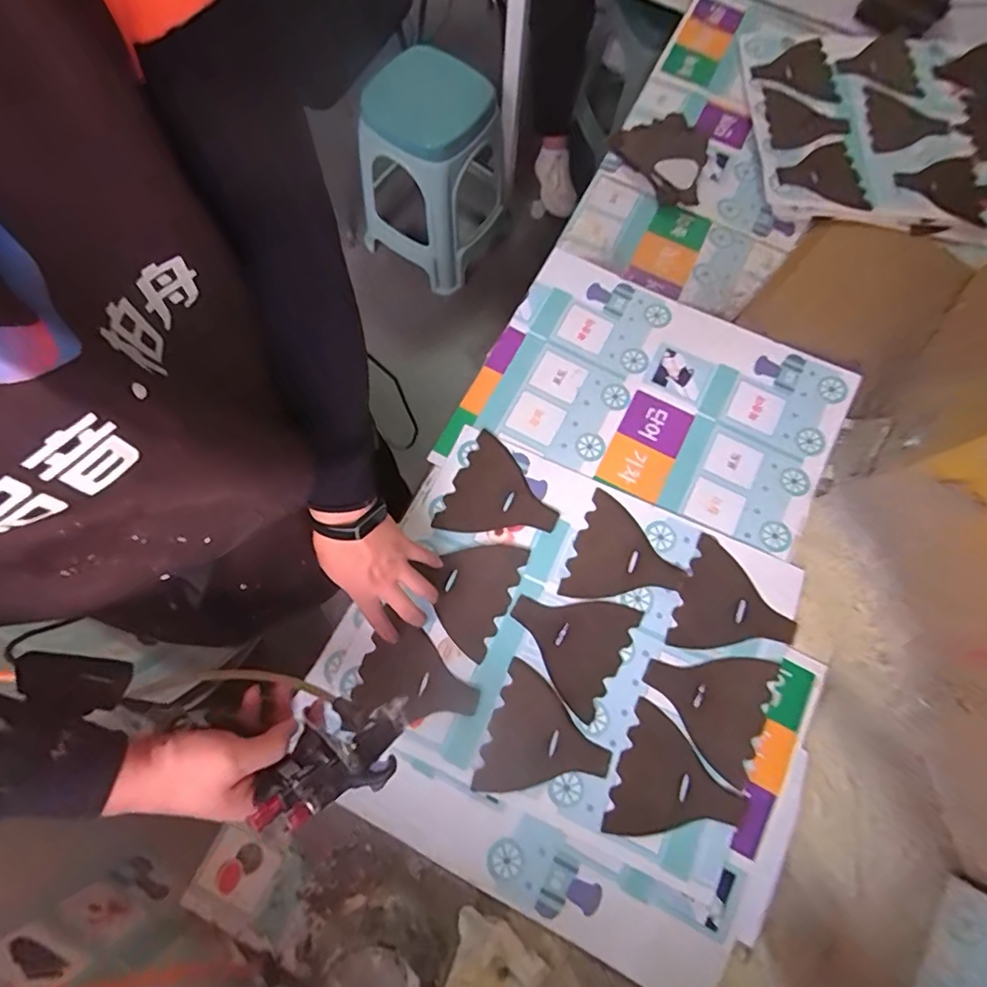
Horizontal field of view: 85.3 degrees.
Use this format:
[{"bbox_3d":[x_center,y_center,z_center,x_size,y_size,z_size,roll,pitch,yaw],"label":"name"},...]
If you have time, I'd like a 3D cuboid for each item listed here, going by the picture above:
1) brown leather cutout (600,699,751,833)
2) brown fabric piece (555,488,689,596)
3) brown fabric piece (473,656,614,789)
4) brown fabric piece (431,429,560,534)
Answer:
[{"bbox_3d":[0.200,0.318,0.580,0.131,0.010,0.130,24,73,5],"label":"brown leather cutout"},{"bbox_3d":[0.163,0.082,0.652,0.132,0.007,0.131,25,73,5],"label":"brown fabric piece"},{"bbox_3d":[0.060,0.275,0.592,0.131,0.004,0.131,22,73,4],"label":"brown fabric piece"},{"bbox_3d":[0.014,0.008,0.668,0.132,0.005,0.130,27,73,6],"label":"brown fabric piece"}]

